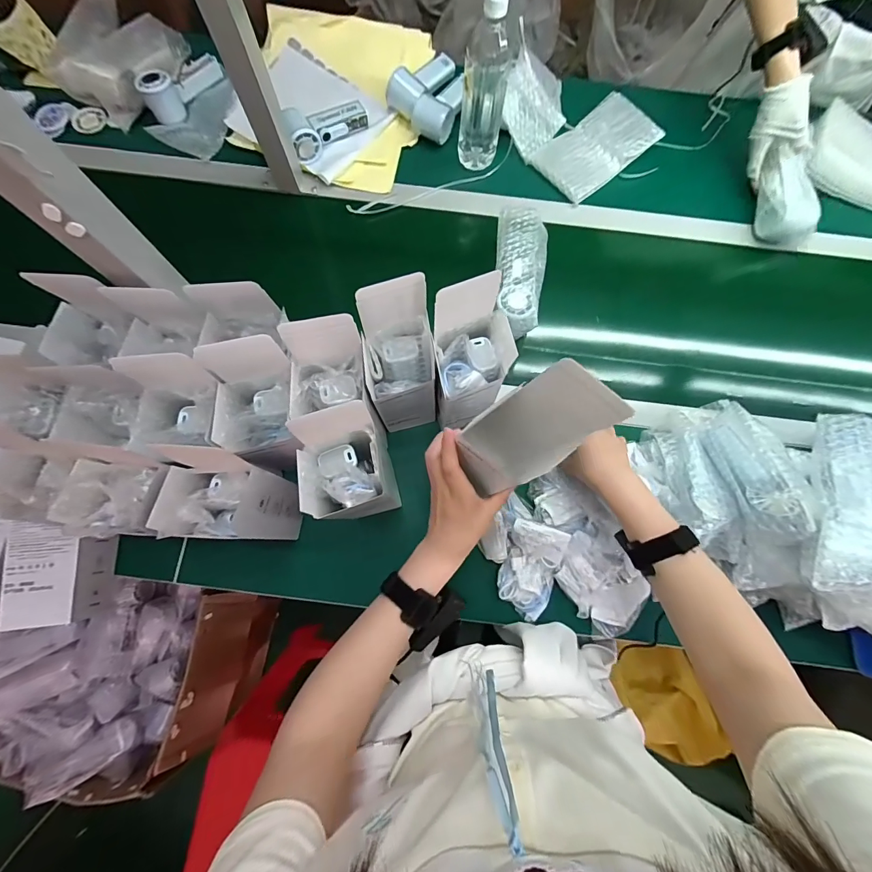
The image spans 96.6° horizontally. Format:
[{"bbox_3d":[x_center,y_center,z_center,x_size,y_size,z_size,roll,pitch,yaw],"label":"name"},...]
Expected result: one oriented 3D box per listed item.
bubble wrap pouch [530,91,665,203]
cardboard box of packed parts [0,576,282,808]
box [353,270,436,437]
[{"bbox_3d":[0.275,-0.504,0.676,0.199,0.022,0.127,-38,75,-4],"label":"bubble wrap pouch"},{"bbox_3d":[-0.715,0.542,0.954,0.520,0.387,0.402,7,78,1],"label":"cardboard box of packed parts"},{"bbox_3d":[-0.040,-0.078,0.460,0.080,0.216,0.095,-12,78,-3],"label":"box"}]

